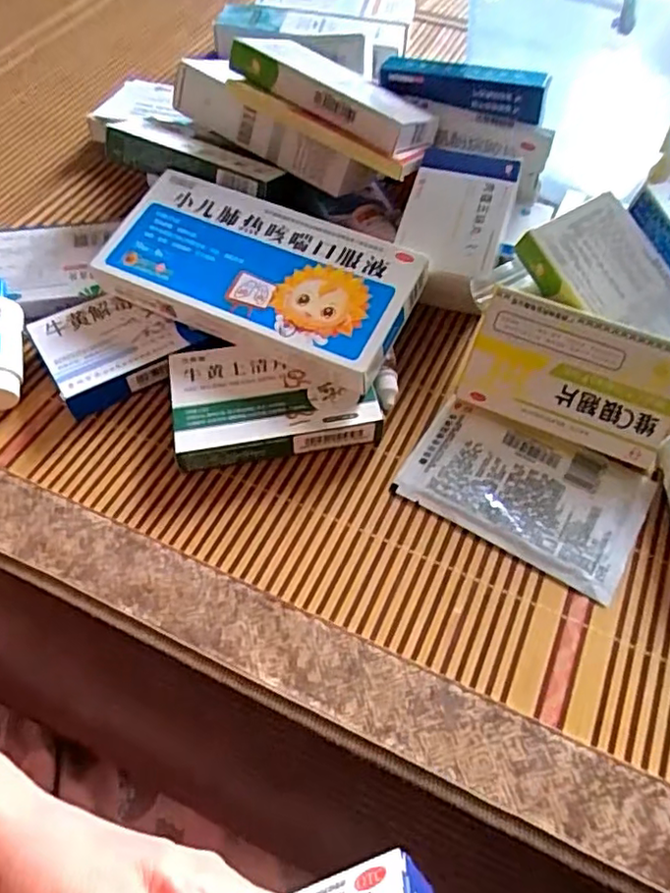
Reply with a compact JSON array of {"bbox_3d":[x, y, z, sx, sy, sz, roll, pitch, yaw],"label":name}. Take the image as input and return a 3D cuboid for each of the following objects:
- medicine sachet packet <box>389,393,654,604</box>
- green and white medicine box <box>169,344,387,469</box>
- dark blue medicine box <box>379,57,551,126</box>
[{"bbox_3d":[0.116,0.024,0.382,0.136,0.010,0.088,28,60,17],"label":"medicine sachet packet"},{"bbox_3d":[-0.041,-0.030,0.407,0.127,0.029,0.078,-9,57,-7],"label":"green and white medicine box"},{"bbox_3d":[0.098,-0.277,0.477,0.128,0.031,0.028,11,57,6],"label":"dark blue medicine box"}]

